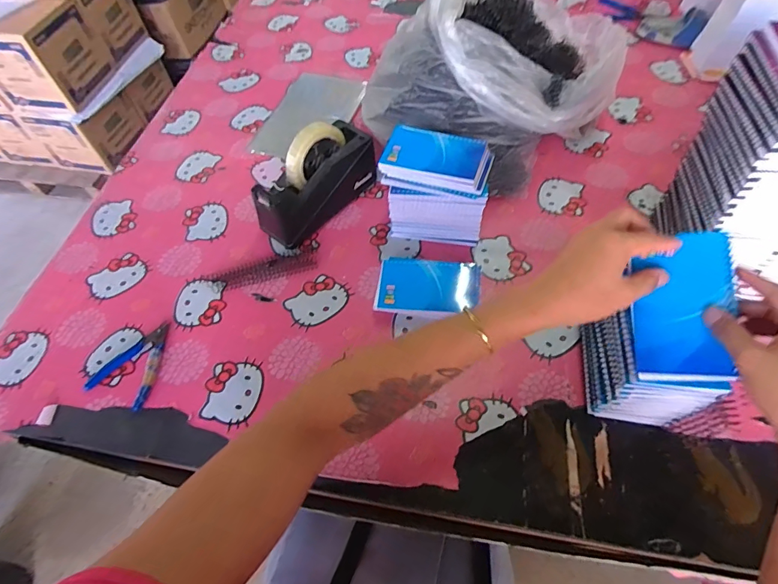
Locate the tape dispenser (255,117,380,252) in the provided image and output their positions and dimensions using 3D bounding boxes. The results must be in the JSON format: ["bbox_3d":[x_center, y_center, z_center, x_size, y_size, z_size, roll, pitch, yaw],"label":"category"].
[{"bbox_3d":[-0.111,-0.171,0.654,0.071,0.128,0.200,35,65,24],"label":"tape dispenser"}]

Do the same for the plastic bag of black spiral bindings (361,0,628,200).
[{"bbox_3d":[0.181,-0.358,0.697,0.328,0.227,0.356,28,65,20],"label":"plastic bag of black spiral bindings"}]

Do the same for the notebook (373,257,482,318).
[{"bbox_3d":[0.052,-0.008,0.577,0.134,0.010,0.086,7,59,14],"label":"notebook"}]

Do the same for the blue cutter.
[{"bbox_3d":[-0.347,0.098,0.565,0.089,0.008,0.120,-3,56,2],"label":"blue cutter"}]

